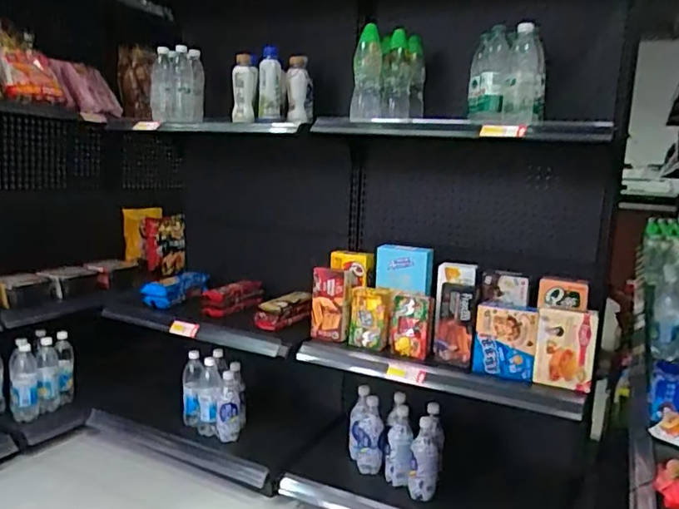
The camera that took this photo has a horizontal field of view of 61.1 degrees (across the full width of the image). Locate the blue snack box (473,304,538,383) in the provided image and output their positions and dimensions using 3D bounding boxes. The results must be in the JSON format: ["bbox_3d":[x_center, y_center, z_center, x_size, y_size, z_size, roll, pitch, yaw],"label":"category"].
[{"bbox_3d":[0.389,0.208,1.354,0.140,0.163,0.042,6,9,22],"label":"blue snack box"}]

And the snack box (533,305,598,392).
[{"bbox_3d":[0.505,0.211,1.287,0.124,0.177,0.035,5,0,25],"label":"snack box"}]

